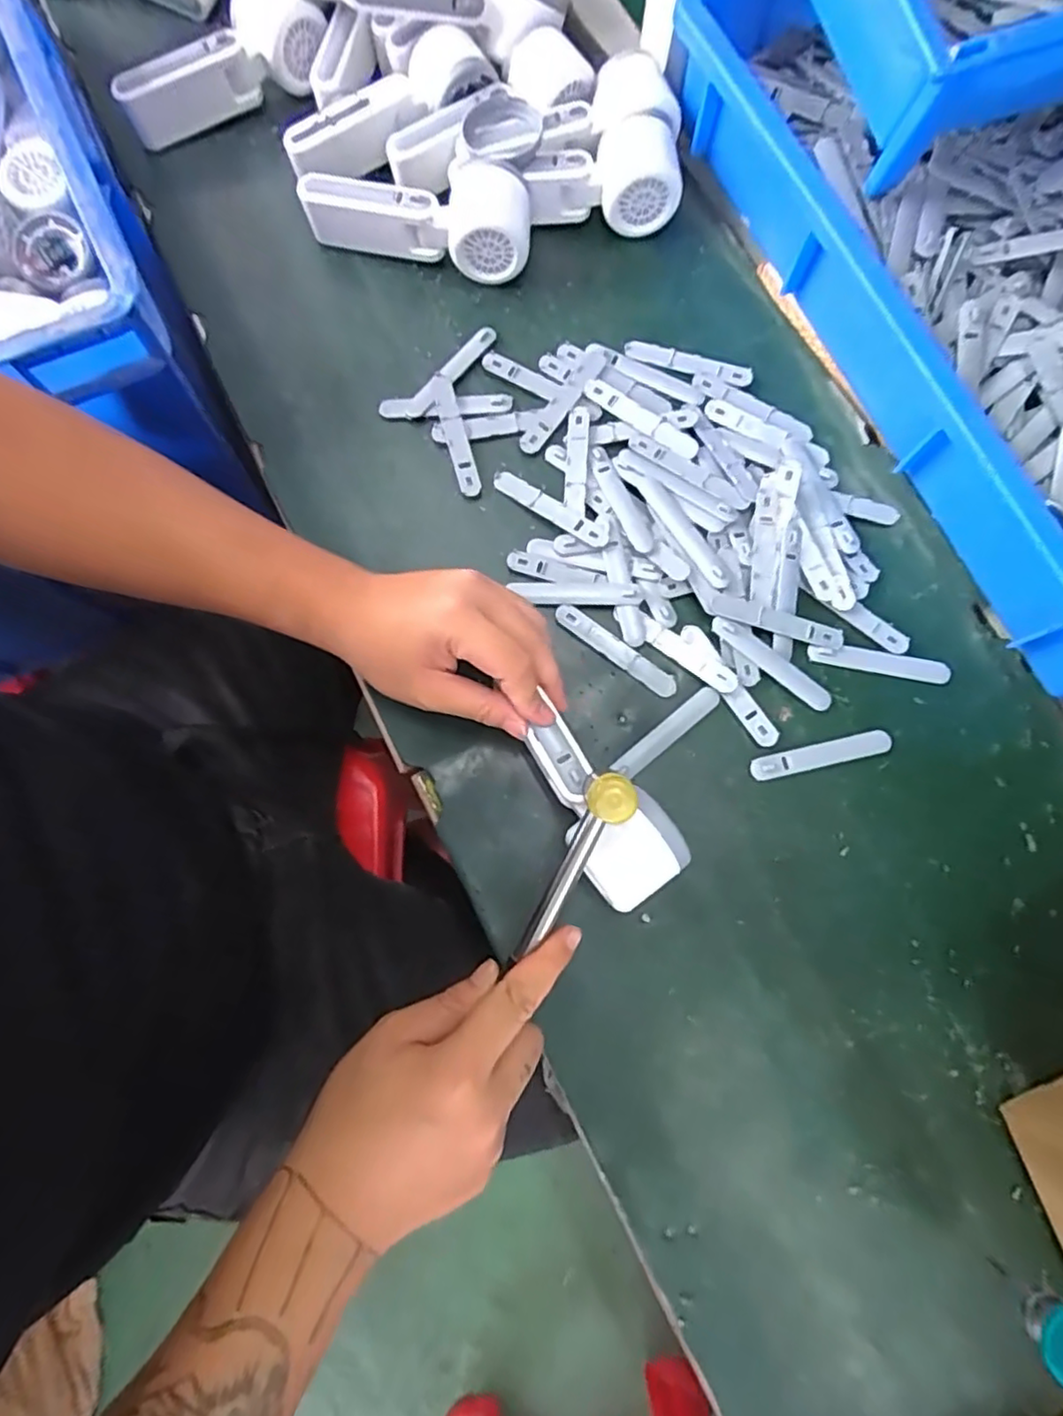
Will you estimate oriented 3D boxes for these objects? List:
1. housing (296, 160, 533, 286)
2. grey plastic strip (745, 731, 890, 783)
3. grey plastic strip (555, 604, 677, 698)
[{"bbox_3d":[-0.081,-0.370,0.482,0.169,0.053,0.061,16,80,2],"label":"housing"},{"bbox_3d":[0.192,0.031,0.430,0.095,0.004,0.015,-12,80,-3],"label":"grey plastic strip"},{"bbox_3d":[0.057,-0.040,0.440,0.095,0.004,0.015,36,81,5],"label":"grey plastic strip"}]

